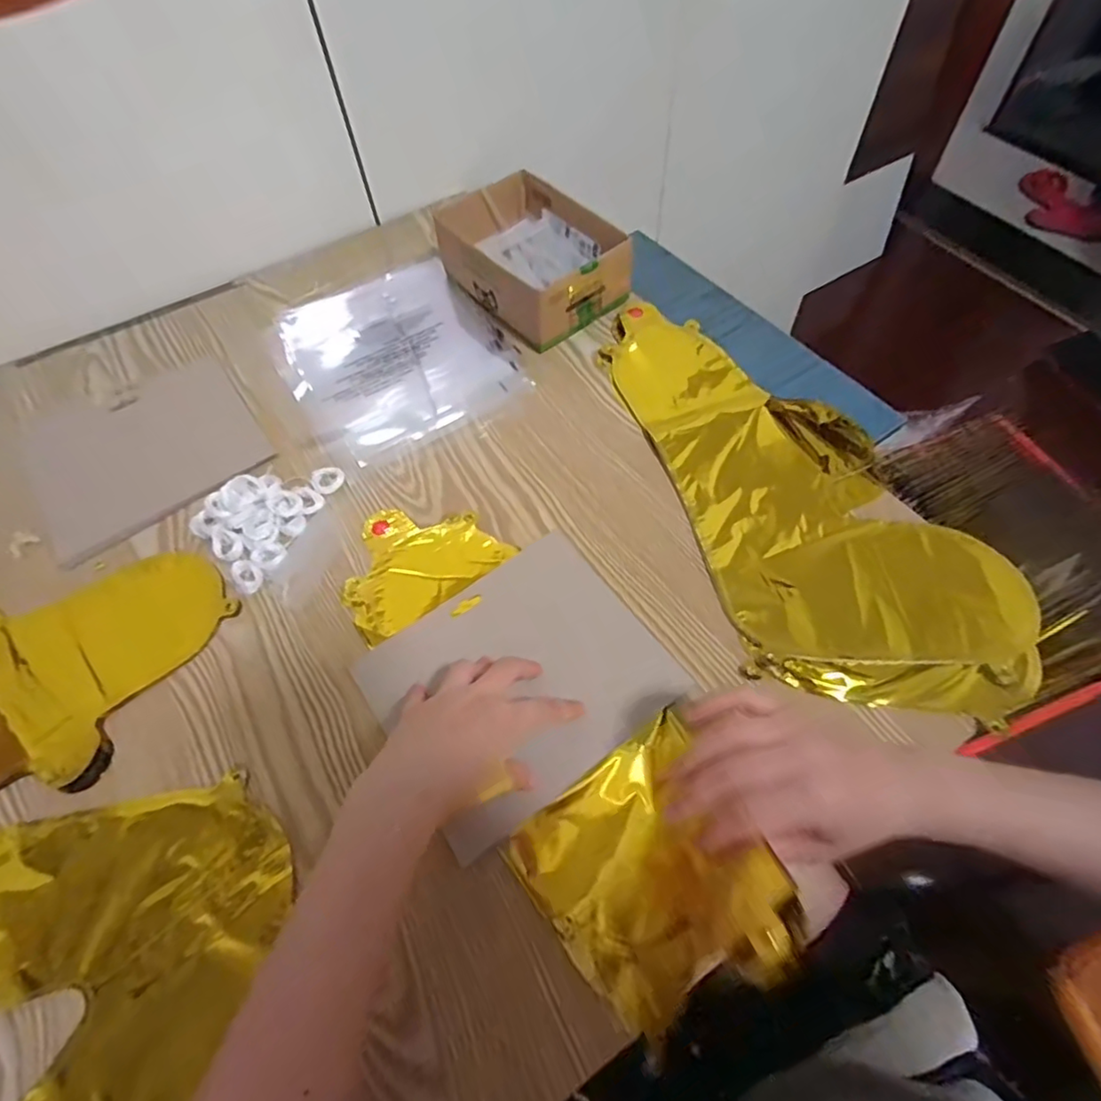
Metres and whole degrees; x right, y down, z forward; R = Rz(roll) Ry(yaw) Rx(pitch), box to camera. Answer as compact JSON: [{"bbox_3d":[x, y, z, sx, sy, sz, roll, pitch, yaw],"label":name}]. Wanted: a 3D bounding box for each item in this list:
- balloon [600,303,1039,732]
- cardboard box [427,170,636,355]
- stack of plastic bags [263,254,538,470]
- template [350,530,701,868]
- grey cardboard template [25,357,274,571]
[{"bbox_3d":[0.197,-0.070,0.494,0.199,0.015,0.433,-17,60,-6],"label":"balloon"},{"bbox_3d":[-0.019,-0.304,0.613,0.126,0.066,0.181,-37,64,-17],"label":"cardboard box"},{"bbox_3d":[-0.159,-0.201,0.597,0.209,0.006,0.243,-29,62,-13],"label":"stack of plastic bags"},{"bbox_3d":[-0.022,0.090,0.425,0.189,0.010,0.162,-33,64,-17],"label":"template"},{"bbox_3d":[-0.373,-0.097,0.549,0.181,0.006,0.182,-31,64,-17],"label":"grey cardboard template"}]

